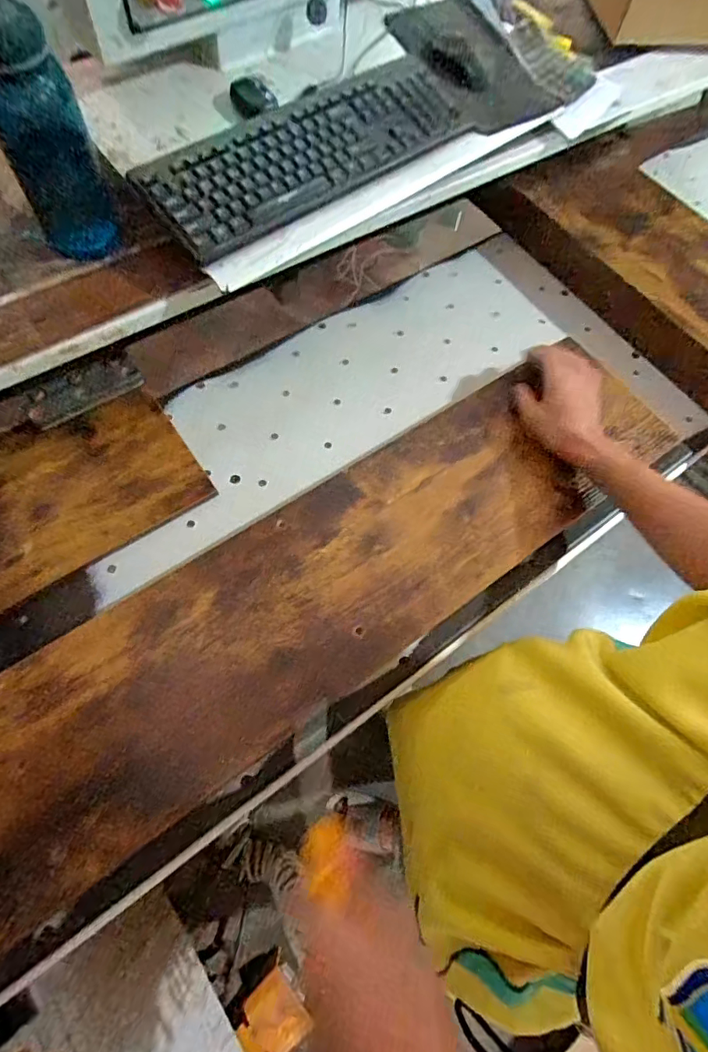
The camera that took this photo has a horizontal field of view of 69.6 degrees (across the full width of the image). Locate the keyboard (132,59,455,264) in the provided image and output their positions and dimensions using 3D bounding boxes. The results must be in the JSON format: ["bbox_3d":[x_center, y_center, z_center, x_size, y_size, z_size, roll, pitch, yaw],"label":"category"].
[{"bbox_3d":[-0.047,-0.451,0.625,0.418,0.027,0.129,-35,91,-17],"label":"keyboard"}]

